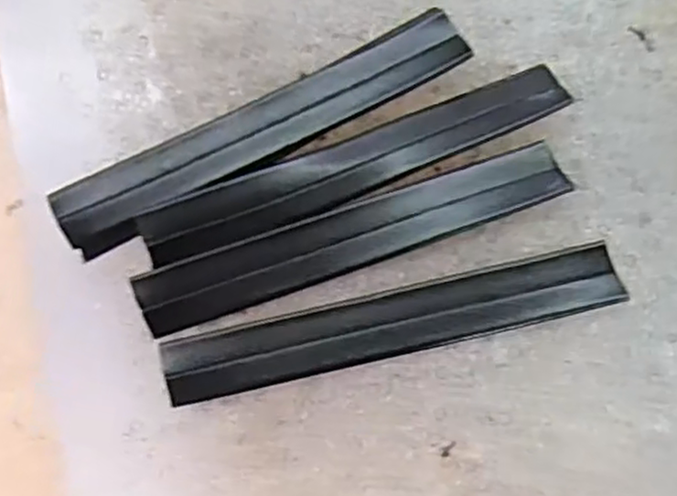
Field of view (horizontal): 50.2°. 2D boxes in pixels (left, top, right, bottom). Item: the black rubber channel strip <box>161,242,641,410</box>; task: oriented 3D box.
[{"bbox_3d":[0.013,0.018,0.182,0.114,0.004,0.015,-13,77,-2],"label":"black rubber channel strip"}]

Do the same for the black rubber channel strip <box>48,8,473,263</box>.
[{"bbox_3d":[-0.020,-0.032,0.193,0.114,0.005,0.019,-29,80,-4],"label":"black rubber channel strip"}]

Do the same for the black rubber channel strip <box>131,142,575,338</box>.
[{"bbox_3d":[0.004,-0.004,0.188,0.112,0.004,0.017,-19,77,-3],"label":"black rubber channel strip"}]

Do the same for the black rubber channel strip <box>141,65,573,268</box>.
[{"bbox_3d":[0.004,-0.023,0.190,0.114,0.005,0.017,-22,79,-3],"label":"black rubber channel strip"}]

